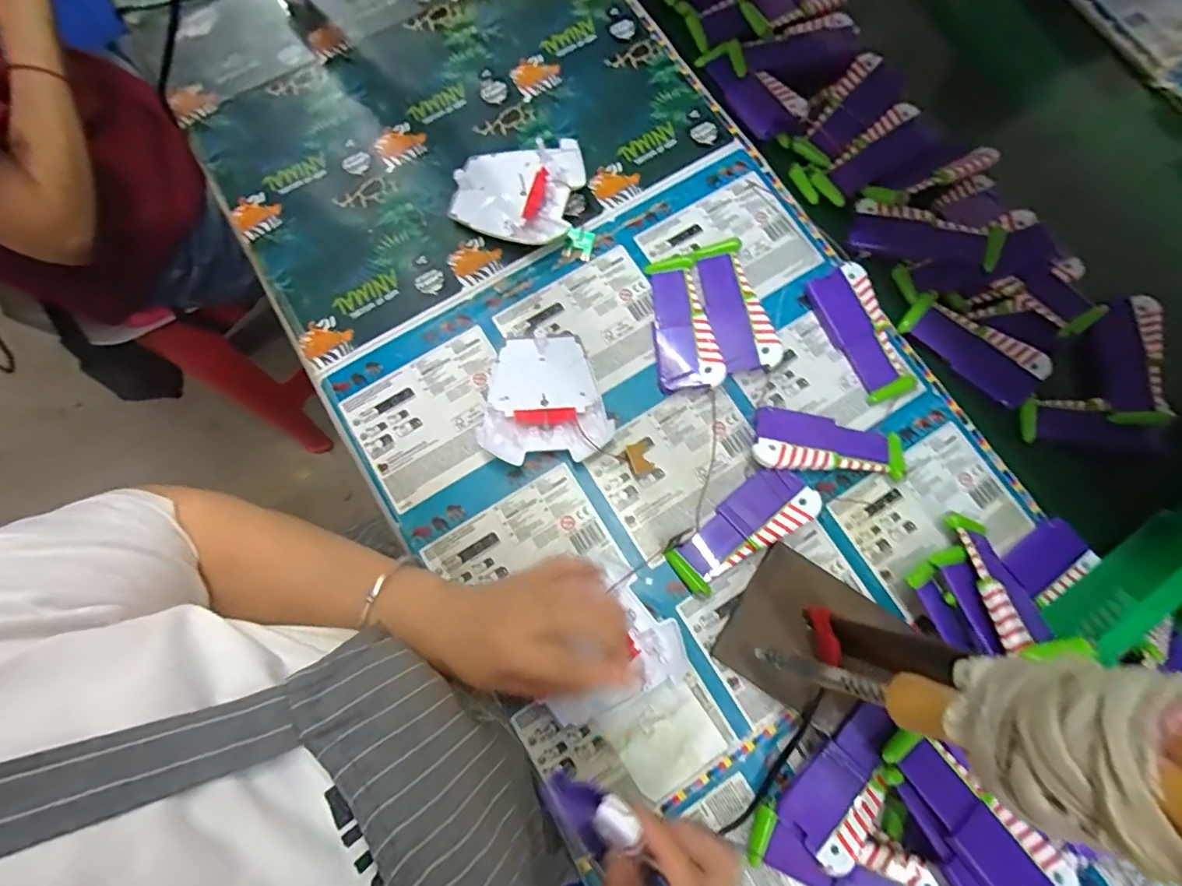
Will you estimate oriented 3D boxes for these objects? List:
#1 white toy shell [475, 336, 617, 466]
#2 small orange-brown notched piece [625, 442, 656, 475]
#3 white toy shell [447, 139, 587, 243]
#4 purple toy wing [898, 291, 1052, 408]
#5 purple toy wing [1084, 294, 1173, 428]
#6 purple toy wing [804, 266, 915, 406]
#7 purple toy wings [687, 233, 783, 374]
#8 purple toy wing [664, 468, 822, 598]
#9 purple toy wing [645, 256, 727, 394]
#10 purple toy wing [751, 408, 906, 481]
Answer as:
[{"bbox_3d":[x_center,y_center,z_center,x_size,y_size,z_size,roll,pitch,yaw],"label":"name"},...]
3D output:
[{"bbox_3d":[-0.037,-0.036,0.432,0.099,0.026,0.102,-3,78,0],"label":"white toy shell"},{"bbox_3d":[0.041,0.012,0.434,0.018,0.004,0.025,-17,78,-3],"label":"small orange-brown notched piece"},{"bbox_3d":[-0.067,-0.225,0.473,0.106,0.028,0.093,15,79,4],"label":"white toy shell"},{"bbox_3d":[0.327,-0.082,0.454,0.119,0.017,0.045,35,81,8],"label":"purple toy wing"},{"bbox_3d":[0.458,-0.071,0.451,0.048,0.015,0.116,2,74,27],"label":"purple toy wing"},{"bbox_3d":[0.233,-0.095,0.454,0.047,0.014,0.119,-23,79,-4],"label":"purple toy wing"},{"bbox_3d":[0.121,-0.117,0.456,0.047,0.019,0.121,-15,78,-2],"label":"purple toy wings"},{"bbox_3d":[0.117,0.067,0.414,0.121,0.020,0.050,-35,80,-6],"label":"purple toy wing"},{"bbox_3d":[0.078,-0.104,0.449,0.051,0.020,0.121,-5,78,0],"label":"purple toy wing"},{"bbox_3d":[0.192,0.003,0.427,0.119,0.025,0.051,11,78,3],"label":"purple toy wing"}]

